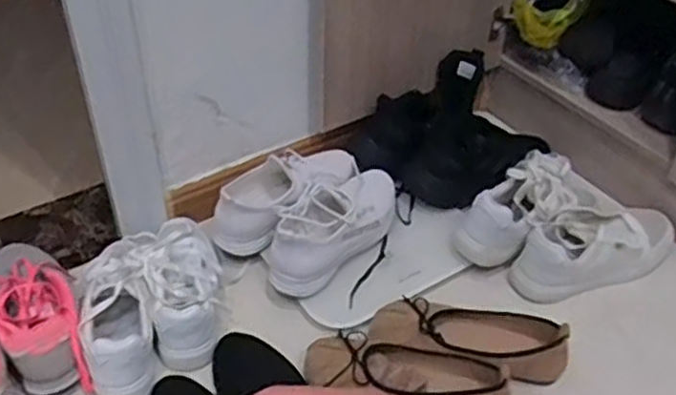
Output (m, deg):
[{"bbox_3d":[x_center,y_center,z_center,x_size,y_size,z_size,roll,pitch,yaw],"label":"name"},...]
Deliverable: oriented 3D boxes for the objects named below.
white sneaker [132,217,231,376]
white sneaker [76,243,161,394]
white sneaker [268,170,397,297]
[{"bbox_3d":[-0.203,0.110,0.907,0.095,0.084,0.221,-10,42,-13],"label":"white sneaker"},{"bbox_3d":[-0.272,0.145,0.862,0.082,0.102,0.214,-11,55,-14],"label":"white sneaker"},{"bbox_3d":[0.005,0.031,0.968,0.092,0.095,0.238,29,49,28],"label":"white sneaker"}]

